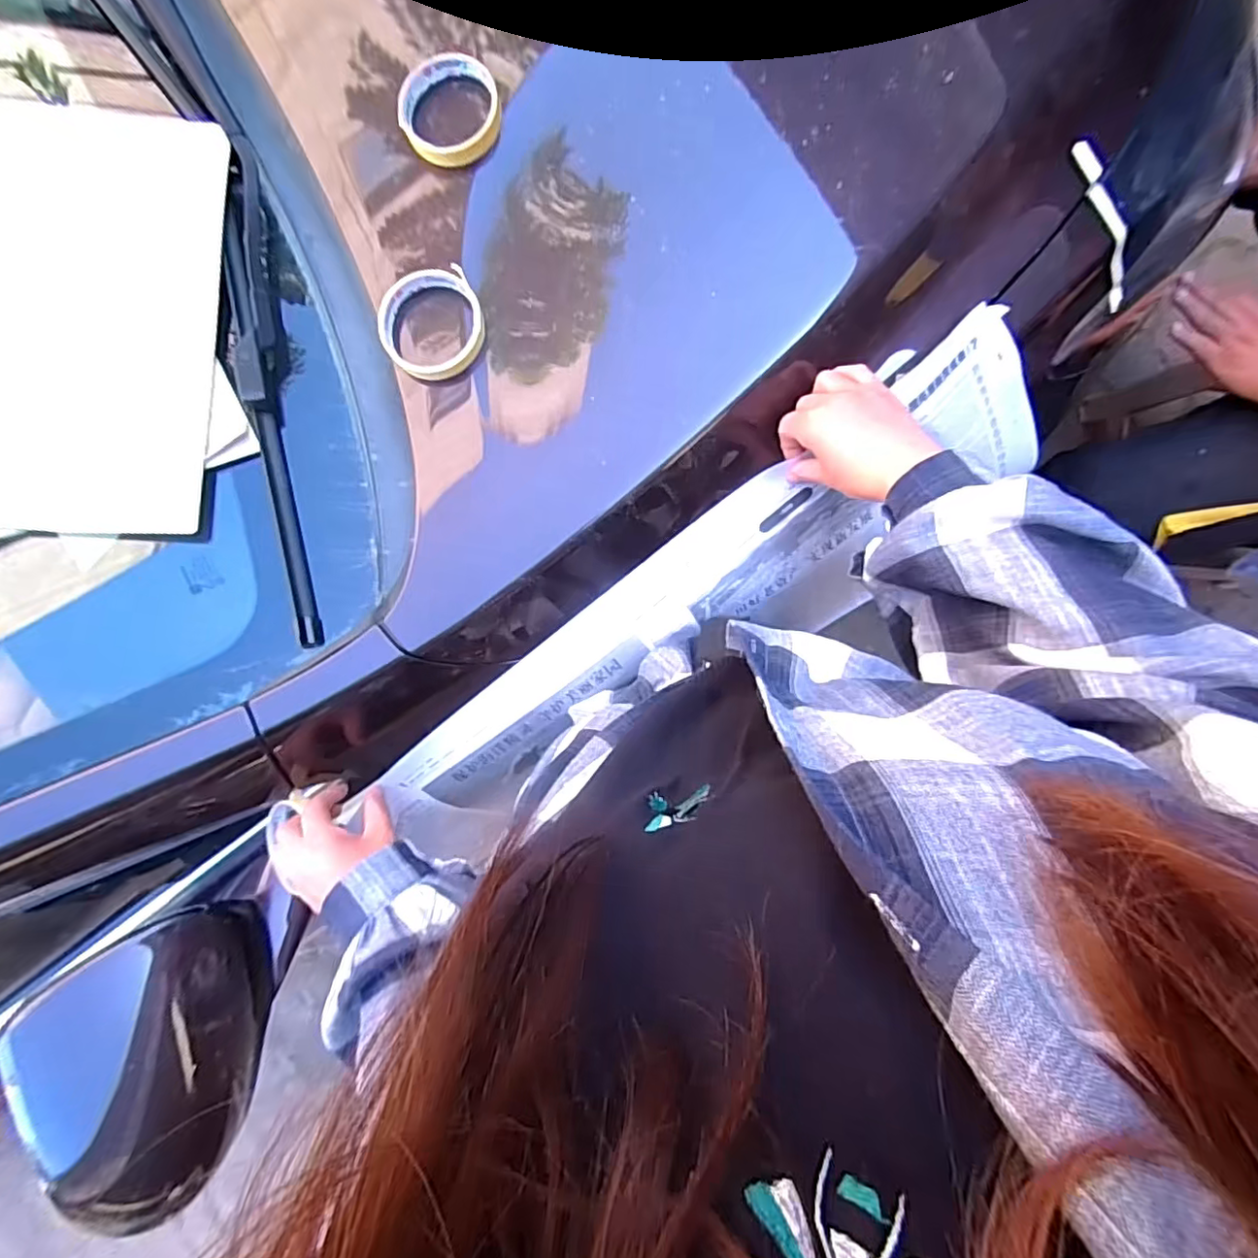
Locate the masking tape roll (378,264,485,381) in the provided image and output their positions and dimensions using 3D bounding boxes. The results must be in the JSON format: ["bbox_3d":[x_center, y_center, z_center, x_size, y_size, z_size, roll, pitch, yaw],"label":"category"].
[{"bbox_3d":[-0.166,-0.257,0.496,0.084,0.025,0.087,0,91,10],"label":"masking tape roll"}]

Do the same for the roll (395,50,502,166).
[{"bbox_3d":[-0.153,-0.441,0.497,0.083,0.027,0.080,-31,86,9],"label":"roll"}]

